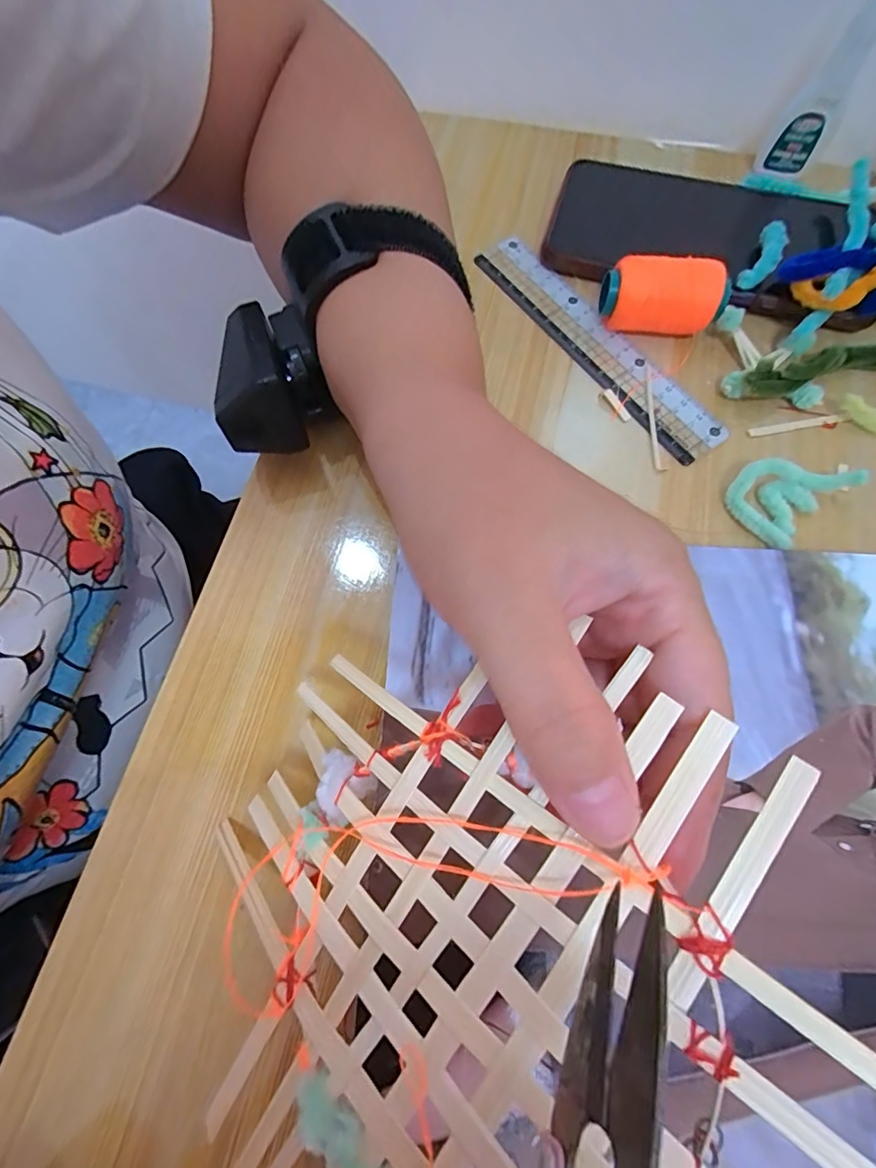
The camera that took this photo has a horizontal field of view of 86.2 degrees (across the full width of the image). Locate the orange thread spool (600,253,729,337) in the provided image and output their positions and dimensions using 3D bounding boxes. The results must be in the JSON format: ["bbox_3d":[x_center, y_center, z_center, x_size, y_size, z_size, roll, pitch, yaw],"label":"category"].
[{"bbox_3d":[0.106,-0.132,0.222,0.055,0.031,0.024,8,72,4],"label":"orange thread spool"}]

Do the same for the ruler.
[{"bbox_3d":[0.078,-0.122,0.234,0.029,0.005,0.156,-37,75,-8],"label":"ruler"}]

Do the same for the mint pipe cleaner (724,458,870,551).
[{"bbox_3d":[0.147,-0.040,0.198,0.046,0.014,0.034,-39,75,-11],"label":"mint pipe cleaner"}]

